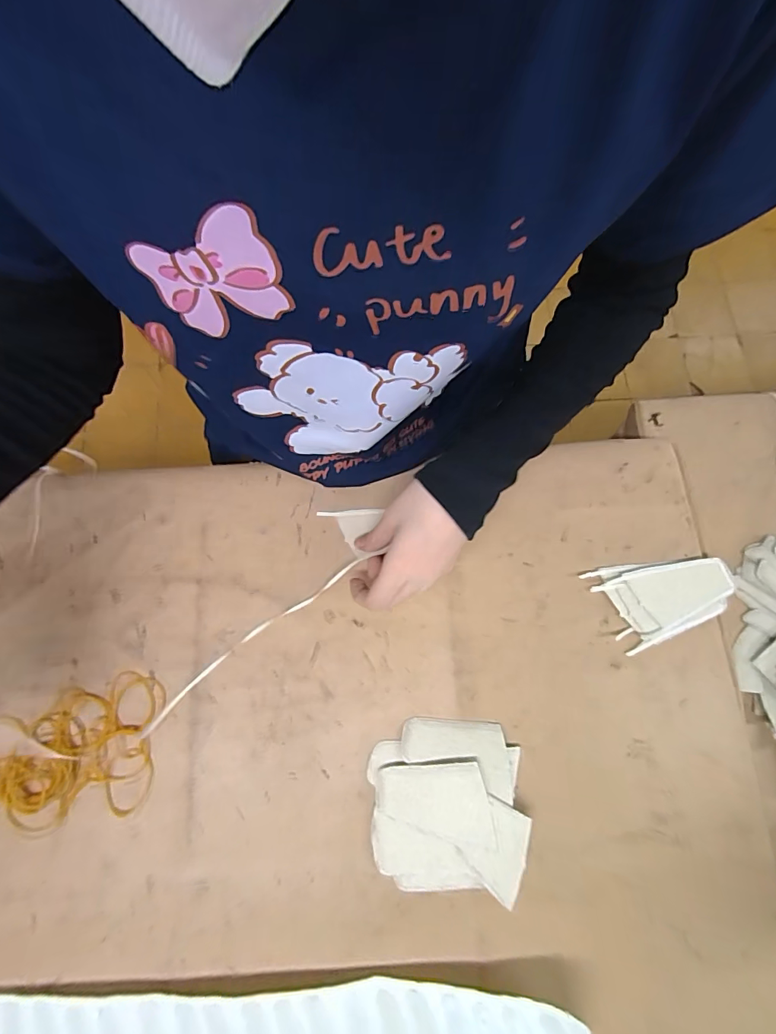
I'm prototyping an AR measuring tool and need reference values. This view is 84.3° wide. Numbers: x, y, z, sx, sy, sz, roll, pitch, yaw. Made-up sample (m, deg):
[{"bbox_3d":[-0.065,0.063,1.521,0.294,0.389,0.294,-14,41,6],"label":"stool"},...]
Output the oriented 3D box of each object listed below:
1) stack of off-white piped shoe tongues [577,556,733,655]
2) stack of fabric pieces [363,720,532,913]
[{"bbox_3d":[0.243,0.066,0.379,0.111,0.013,0.073,-20,77,-7],"label":"stack of off-white piped shoe tongues"},{"bbox_3d":[0.046,0.219,0.328,0.114,0.021,0.111,-2,75,-2],"label":"stack of fabric pieces"}]

